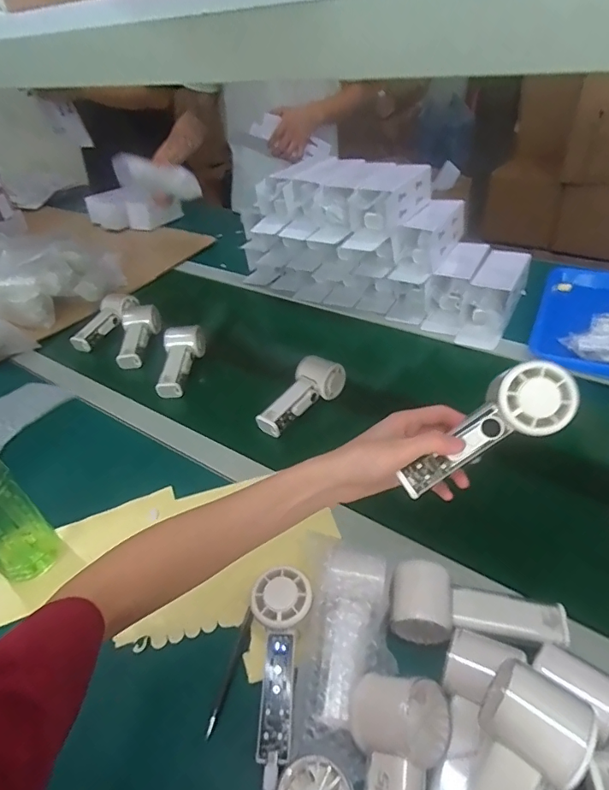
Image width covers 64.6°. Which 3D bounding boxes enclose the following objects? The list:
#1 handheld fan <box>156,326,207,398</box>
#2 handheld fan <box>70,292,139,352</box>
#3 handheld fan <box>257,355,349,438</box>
[{"bbox_3d":[-0.218,-0.056,0.830,0.062,0.047,0.153,2,52,9],"label":"handheld fan"},{"bbox_3d":[-0.406,-0.150,0.961,0.069,0.045,0.152,24,67,31],"label":"handheld fan"},{"bbox_3d":[-0.005,0.000,0.721,0.065,0.050,0.157,22,46,30],"label":"handheld fan"}]

